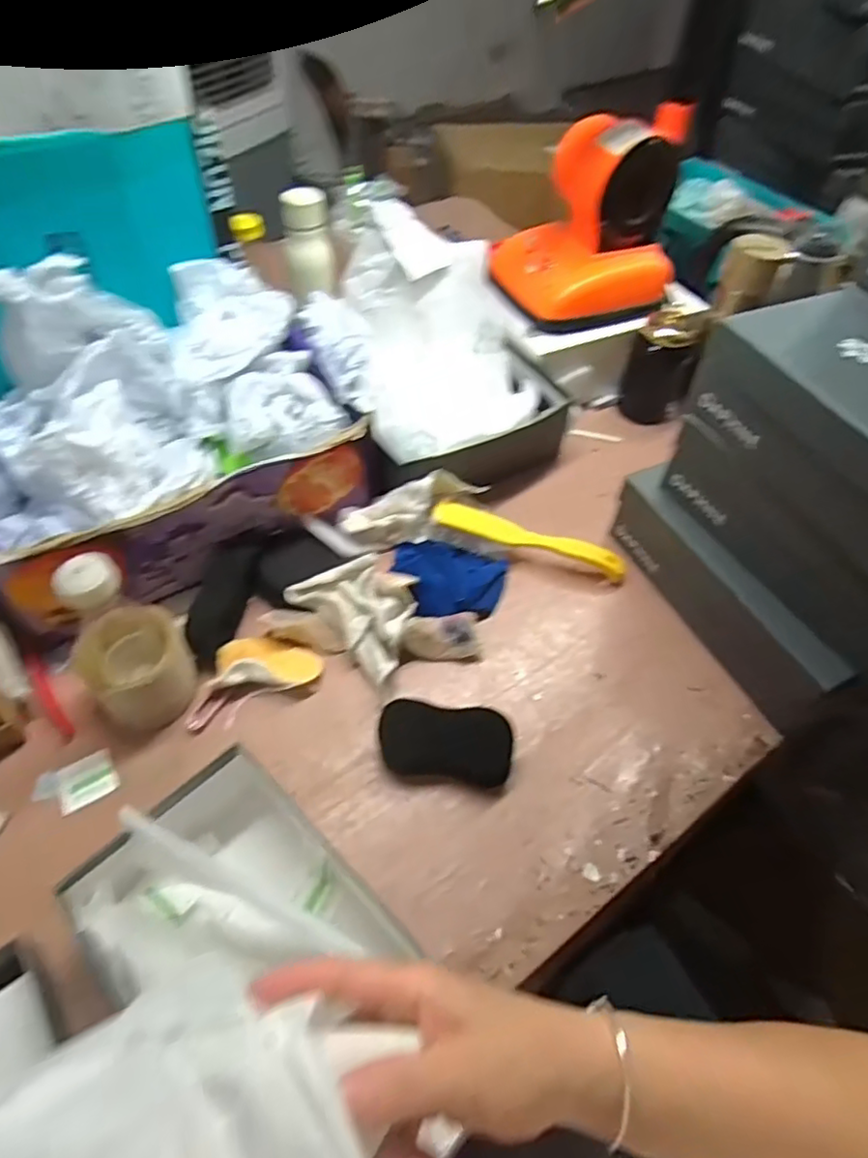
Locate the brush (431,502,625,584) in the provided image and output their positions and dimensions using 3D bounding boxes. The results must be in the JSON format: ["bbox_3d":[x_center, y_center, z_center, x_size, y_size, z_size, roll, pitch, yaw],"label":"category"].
[{"bbox_3d":[0.108,-0.042,0.716,0.220,0.041,0.024,13,53,6],"label":"brush"}]

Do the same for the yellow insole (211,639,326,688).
[{"bbox_3d":[-0.163,0.081,0.620,0.101,0.015,0.050,4,53,-1],"label":"yellow insole"}]

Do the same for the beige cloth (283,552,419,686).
[{"bbox_3d":[-0.071,0.029,0.652,0.132,0.049,0.090,37,59,22],"label":"beige cloth"}]

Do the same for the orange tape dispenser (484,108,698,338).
[{"bbox_3d":[0.203,-0.459,0.821,0.221,0.206,0.151,-6,53,-8],"label":"orange tape dispenser"}]

